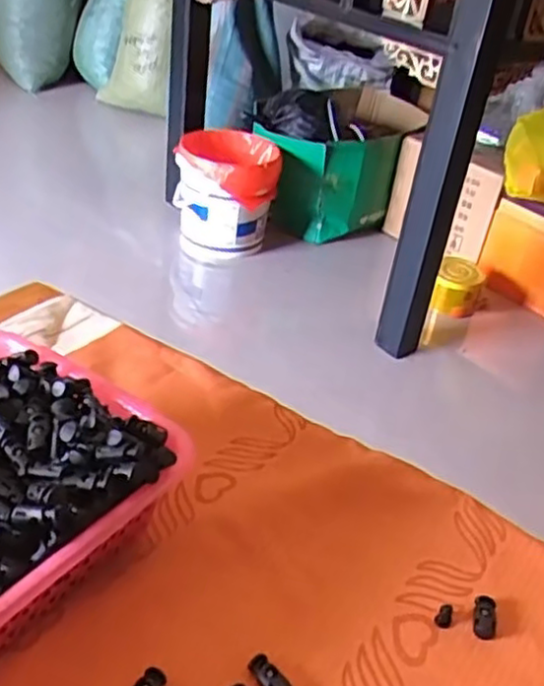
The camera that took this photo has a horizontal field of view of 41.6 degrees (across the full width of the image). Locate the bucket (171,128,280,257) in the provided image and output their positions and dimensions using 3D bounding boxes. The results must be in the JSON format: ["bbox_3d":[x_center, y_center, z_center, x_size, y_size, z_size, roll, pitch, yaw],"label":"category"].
[{"bbox_3d":[-0.123,-0.386,1.909,0.263,0.290,0.264,7,34,-3],"label":"bucket"}]

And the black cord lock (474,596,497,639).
[{"bbox_3d":[0.138,0.176,0.463,0.014,0.010,0.029,14,34,9],"label":"black cord lock"}]

